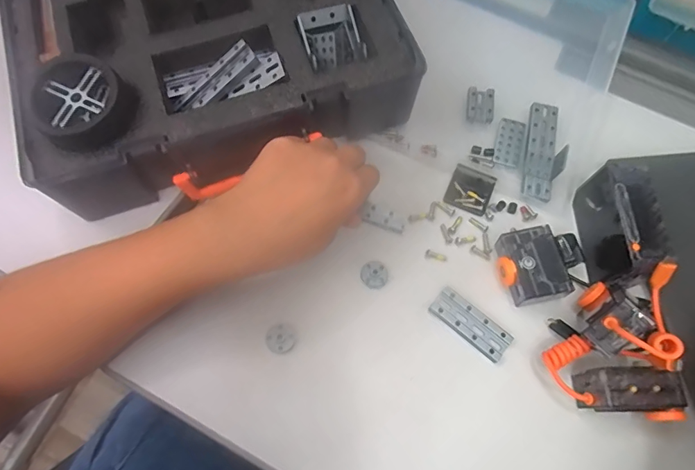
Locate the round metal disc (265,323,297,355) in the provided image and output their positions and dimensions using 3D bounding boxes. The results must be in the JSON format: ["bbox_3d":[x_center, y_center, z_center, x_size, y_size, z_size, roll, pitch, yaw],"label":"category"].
[{"bbox_3d":[-0.051,0.079,0.326,0.022,0.004,0.021,1,67,-3],"label":"round metal disc"}]

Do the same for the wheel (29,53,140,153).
[{"bbox_3d":[-0.187,-0.097,0.307,0.062,0.024,0.060,1,67,-3],"label":"wheel"}]

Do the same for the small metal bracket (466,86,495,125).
[{"bbox_3d":[0.126,-0.122,0.406,0.025,0.007,0.034,5,83,6],"label":"small metal bracket"}]

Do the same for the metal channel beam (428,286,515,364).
[{"bbox_3d":[0.096,0.070,0.335,0.063,0.007,0.025,38,70,12],"label":"metal channel beam"}]

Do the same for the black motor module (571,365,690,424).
[{"bbox_3d":[0.199,0.112,0.306,0.059,0.037,0.034,5,67,-1],"label":"black motor module"}]

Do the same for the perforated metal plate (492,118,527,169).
[{"bbox_3d":[0.149,-0.085,0.395,0.024,0.004,0.047,18,67,4],"label":"perforated metal plate"}]

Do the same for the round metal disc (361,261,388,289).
[{"bbox_3d":[0.022,0.032,0.346,0.022,0.004,0.022,1,67,-3],"label":"round metal disc"}]

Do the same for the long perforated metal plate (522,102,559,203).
[{"bbox_3d":[0.175,-0.077,0.391,0.027,0.010,0.096,13,67,2],"label":"long perforated metal plate"}]

